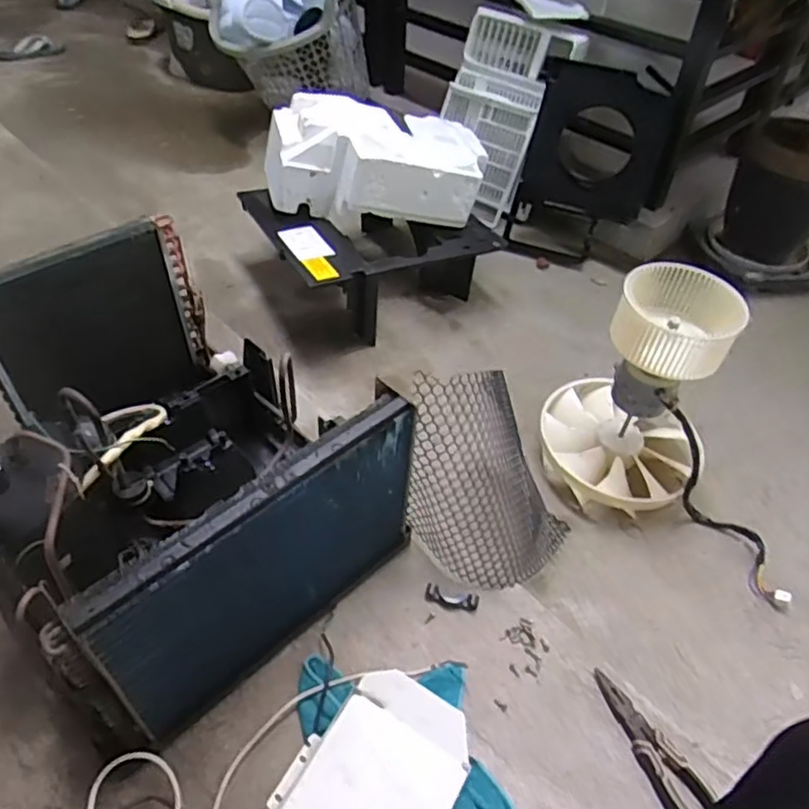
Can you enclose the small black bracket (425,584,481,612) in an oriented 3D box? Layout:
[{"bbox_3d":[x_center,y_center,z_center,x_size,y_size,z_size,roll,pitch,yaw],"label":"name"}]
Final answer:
[{"bbox_3d":[0.062,0.254,0.848,0.070,0.013,0.020,12,46,11],"label":"small black bracket"}]

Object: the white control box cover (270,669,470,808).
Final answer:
[{"bbox_3d":[-0.031,0.417,0.688,0.172,0.044,0.235,25,49,21],"label":"white control box cover"}]

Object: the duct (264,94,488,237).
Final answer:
[{"bbox_3d":[-0.060,-0.524,1.384,0.455,0.166,0.302,-2,45,-6],"label":"duct"}]

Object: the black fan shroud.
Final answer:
[{"bbox_3d":[0.445,-0.611,1.504,0.327,0.325,0.070,19,26,26],"label":"black fan shroud"}]

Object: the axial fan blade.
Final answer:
[{"bbox_3d":[0.371,0.066,1.124,0.275,0.098,0.242,24,49,19],"label":"axial fan blade"}]

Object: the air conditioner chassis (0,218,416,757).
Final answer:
[{"bbox_3d":[-0.307,0.056,0.828,0.405,0.302,0.520,-32,55,-30],"label":"air conditioner chassis"}]

